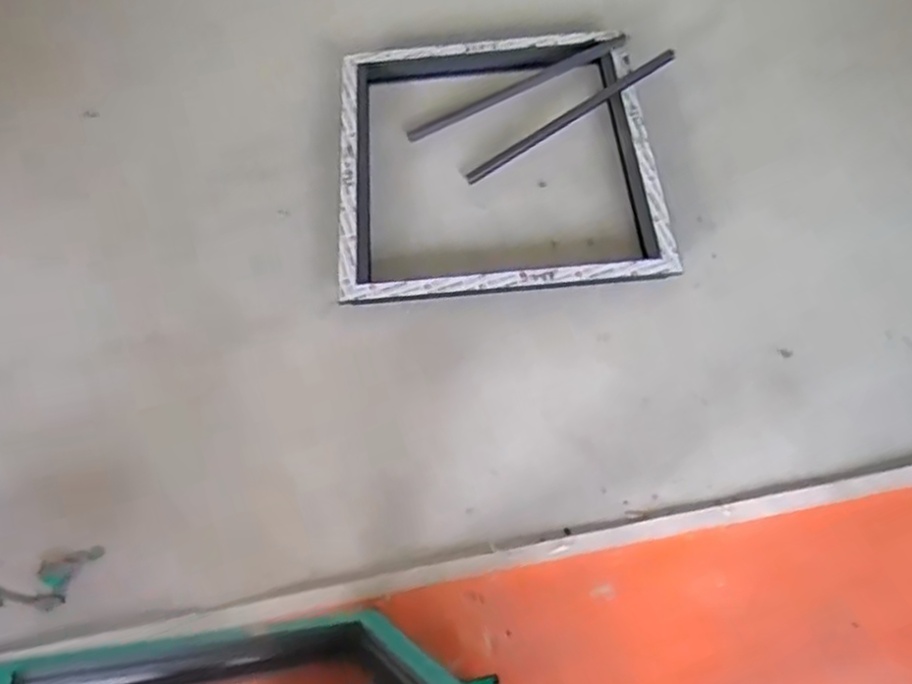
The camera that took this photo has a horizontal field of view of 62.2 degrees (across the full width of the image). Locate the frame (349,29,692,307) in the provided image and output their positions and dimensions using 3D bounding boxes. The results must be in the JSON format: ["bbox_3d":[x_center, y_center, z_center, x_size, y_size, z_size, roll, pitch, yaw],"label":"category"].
[{"bbox_3d":[0.090,-0.432,1.741,0.703,0.061,0.737,-5,61,1],"label":"frame"}]

